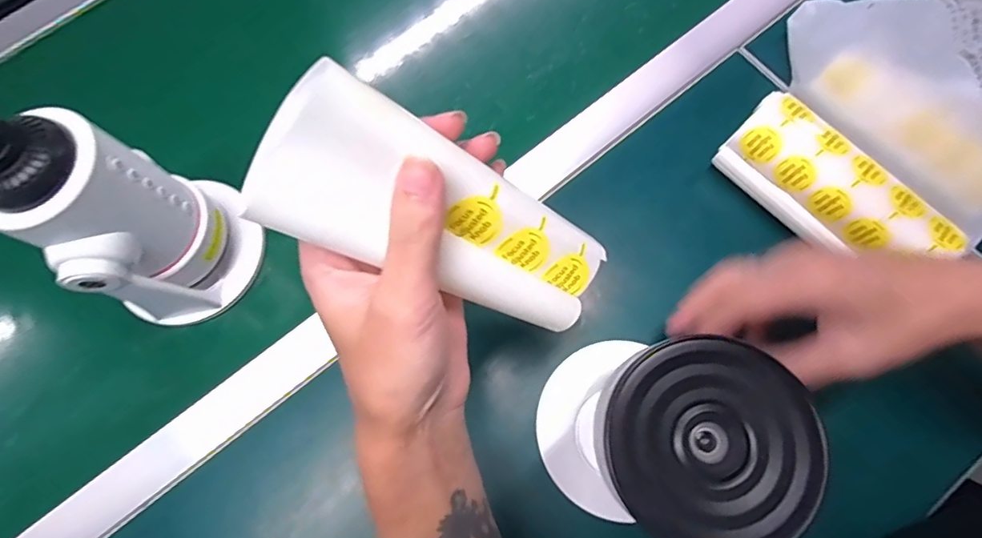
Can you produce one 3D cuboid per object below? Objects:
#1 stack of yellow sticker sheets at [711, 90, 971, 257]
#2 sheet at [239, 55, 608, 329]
[{"bbox_3d":[0.258,-0.061,0.377,0.063,0.042,0.163,-41,75,-11],"label":"stack of yellow sticker sheets"},{"bbox_3d":[-0.014,-0.017,0.217,0.161,0.033,0.051,28,69,-36],"label":"sheet"}]

